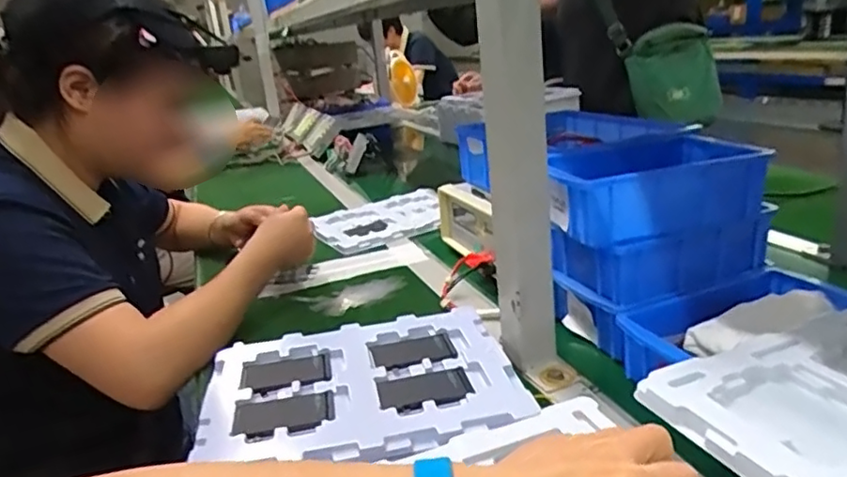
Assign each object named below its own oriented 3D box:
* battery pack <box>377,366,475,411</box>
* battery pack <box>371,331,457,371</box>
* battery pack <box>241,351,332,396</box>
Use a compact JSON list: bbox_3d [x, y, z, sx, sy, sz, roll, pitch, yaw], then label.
[{"bbox_3d":[0.002,0.135,0.552,0.083,0.012,0.060,-9,19,-8],"label":"battery pack"},{"bbox_3d":[-0.010,0.113,0.622,0.083,0.011,0.055,-10,19,-11],"label":"battery pack"},{"bbox_3d":[-0.133,0.130,0.595,0.084,0.012,0.057,-11,19,-12],"label":"battery pack"}]

